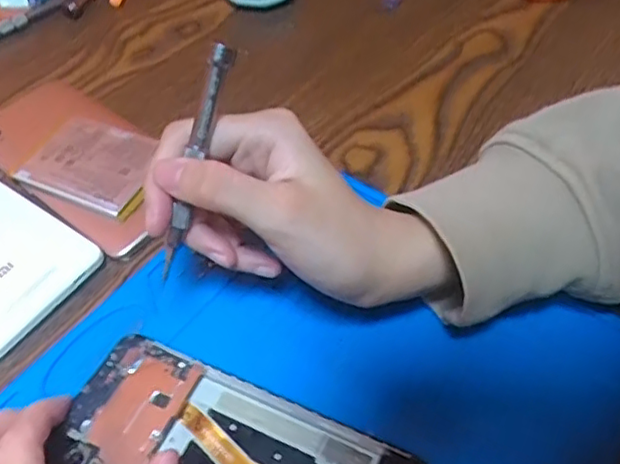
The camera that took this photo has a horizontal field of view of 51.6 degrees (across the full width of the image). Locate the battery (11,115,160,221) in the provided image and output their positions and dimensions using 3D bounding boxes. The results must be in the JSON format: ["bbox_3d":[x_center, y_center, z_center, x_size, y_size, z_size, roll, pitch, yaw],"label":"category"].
[{"bbox_3d":[-0.124,-0.041,0.370,0.083,0.004,0.059,20,55,18],"label":"battery"}]

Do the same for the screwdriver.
[{"bbox_3d":[-0.046,-0.026,0.257,0.007,0.097,0.006,23,15,20],"label":"screwdriver"}]

